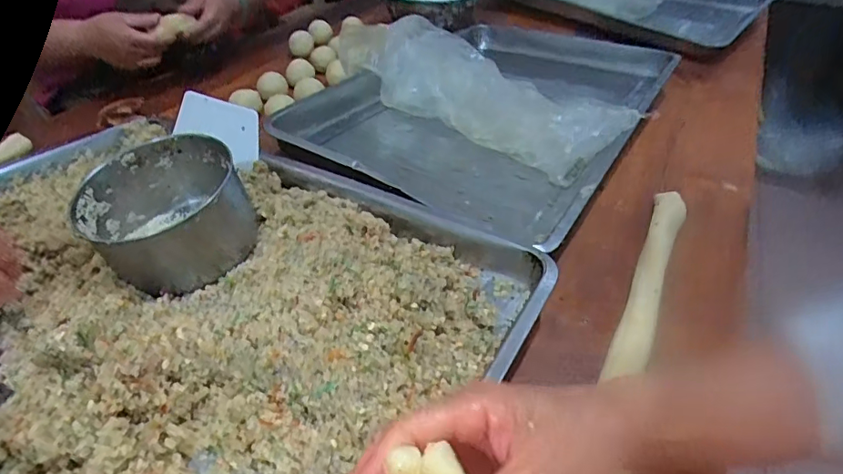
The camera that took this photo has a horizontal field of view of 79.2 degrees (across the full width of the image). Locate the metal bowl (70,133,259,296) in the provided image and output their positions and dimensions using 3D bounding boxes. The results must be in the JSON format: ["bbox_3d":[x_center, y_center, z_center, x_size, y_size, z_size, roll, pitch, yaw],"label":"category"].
[{"bbox_3d":[-0.225,-0.025,0.467,0.128,0.073,0.121,-1,44,1],"label":"metal bowl"}]

